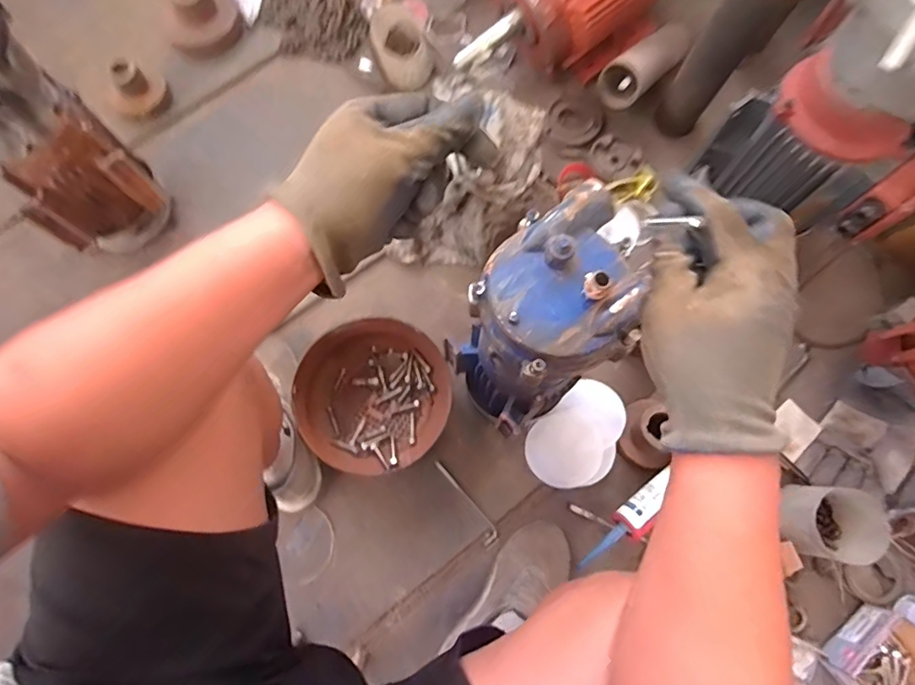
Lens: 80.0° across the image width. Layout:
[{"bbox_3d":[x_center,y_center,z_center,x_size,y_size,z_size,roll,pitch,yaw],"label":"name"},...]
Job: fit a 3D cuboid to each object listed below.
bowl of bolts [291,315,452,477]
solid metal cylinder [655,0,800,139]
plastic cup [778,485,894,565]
[{"bbox_3d":[-0.140,0.092,0.935,0.254,0.106,0.270,42,78,9],"label":"bowl of bolts"},{"bbox_3d":[0.463,-0.508,0.957,0.112,0.383,0.109,38,78,8],"label":"solid metal cylinder"},{"bbox_3d":[0.591,0.291,0.884,0.135,0.116,0.113,8,75,1],"label":"plastic cup"}]

